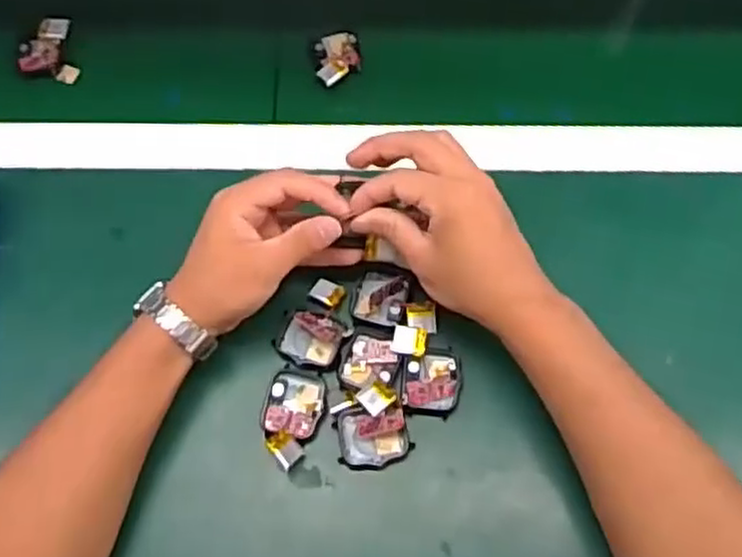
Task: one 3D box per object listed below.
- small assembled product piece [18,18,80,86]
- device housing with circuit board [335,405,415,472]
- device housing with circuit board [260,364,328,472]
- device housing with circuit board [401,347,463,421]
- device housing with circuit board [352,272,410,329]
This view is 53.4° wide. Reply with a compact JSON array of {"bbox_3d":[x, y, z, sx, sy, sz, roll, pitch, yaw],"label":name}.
[{"bbox_3d":[-0.269,-0.188,0.616,0.042,0.021,0.052,-13,67,-4],"label":"small assembled product piece"},{"bbox_3d":[0.002,0.101,0.472,0.046,0.016,0.037,1,67,2],"label":"device housing with circuit board"},{"bbox_3d":[-0.052,0.088,0.477,0.038,0.018,0.064,12,67,7],"label":"device housing with circuit board"},{"bbox_3d":[0.040,0.068,0.491,0.038,0.008,0.044,9,67,6],"label":"device housing with circuit board"},{"bbox_3d":[0.008,0.012,0.511,0.036,0.014,0.040,15,68,8],"label":"device housing with circuit board"}]

